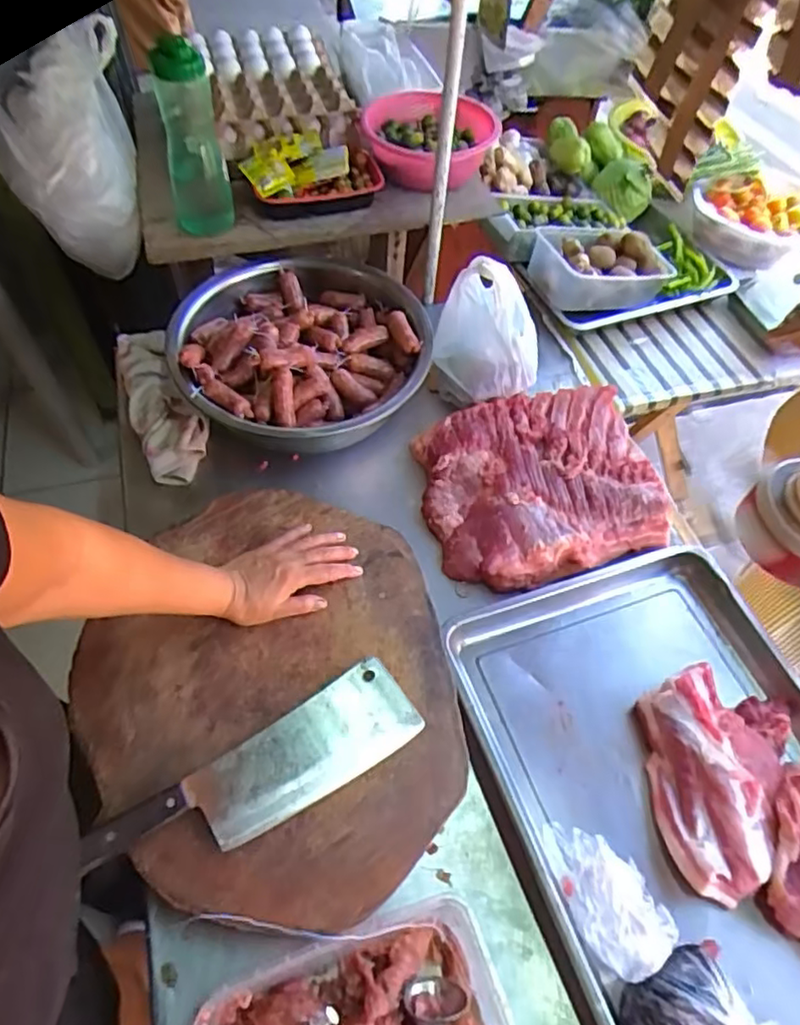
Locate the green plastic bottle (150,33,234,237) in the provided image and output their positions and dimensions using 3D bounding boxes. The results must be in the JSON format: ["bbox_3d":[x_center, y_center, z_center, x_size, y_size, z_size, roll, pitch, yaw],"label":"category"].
[{"bbox_3d":[-0.320,-0.556,0.971,0.082,0.268,0.079,-22,60,-16],"label":"green plastic bottle"}]

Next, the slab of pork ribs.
[{"bbox_3d":[0.197,-0.047,0.918,0.332,0.051,0.301,-15,58,-12],"label":"slab of pork ribs"}]

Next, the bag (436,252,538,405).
[{"bbox_3d":[0.128,-0.262,0.929,0.159,0.195,0.104,19,58,10],"label":"bag"}]

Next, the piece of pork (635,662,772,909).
[{"bbox_3d":[0.327,0.285,0.691,0.101,0.044,0.234,0,56,-2],"label":"piece of pork"}]

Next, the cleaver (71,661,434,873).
[{"bbox_3d":[-0.125,0.252,0.606,0.309,0.035,0.089,-31,63,-20],"label":"cleaver"}]

